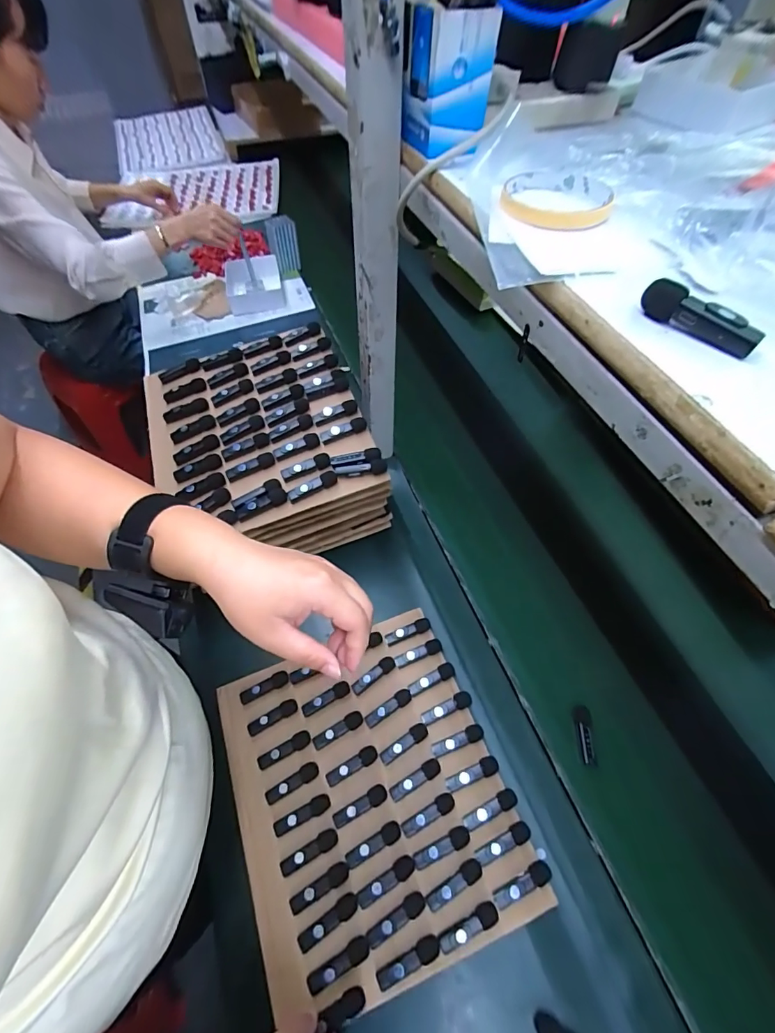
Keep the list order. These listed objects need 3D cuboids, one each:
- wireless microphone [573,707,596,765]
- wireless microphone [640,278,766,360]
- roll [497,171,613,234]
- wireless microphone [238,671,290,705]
[{"bbox_3d":[0.249,0.273,0.544,0.016,0.013,0.065,1,58,4],"label":"wireless microphone"},{"bbox_3d":[0.172,-0.110,0.240,0.012,0.019,0.062,-35,64,-21],"label":"wireless microphone"},{"bbox_3d":[0.129,-0.243,0.333,0.078,0.016,0.082,0,57,-1],"label":"roll"},{"bbox_3d":[-0.163,0.226,0.574,0.066,0.009,0.018,-24,59,-11],"label":"wireless microphone"}]

